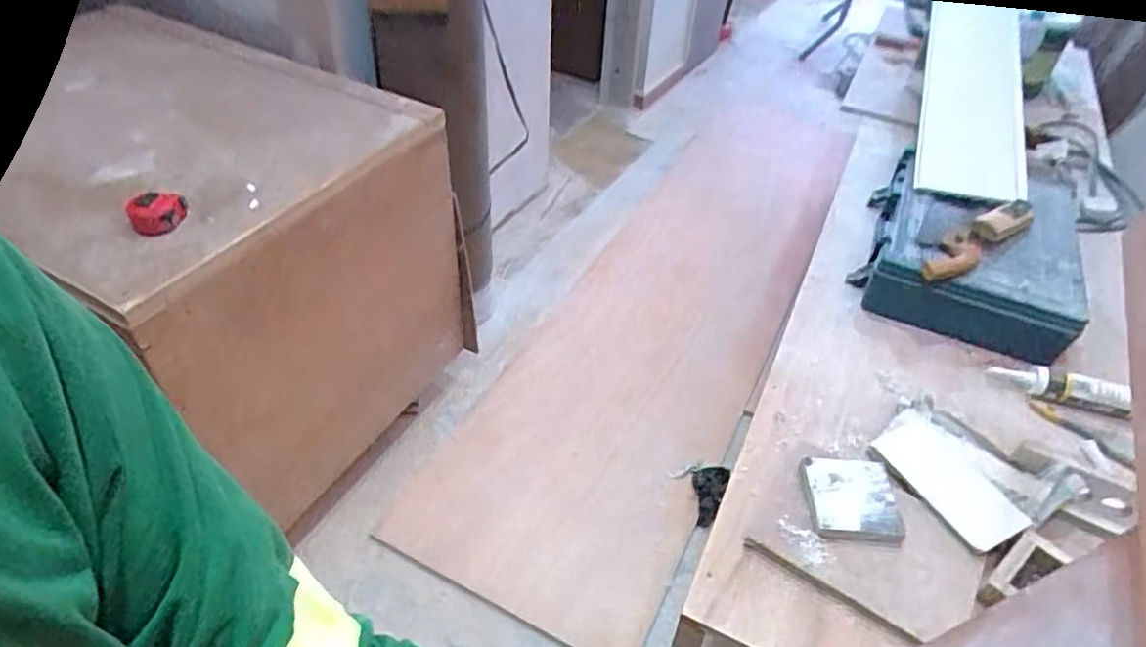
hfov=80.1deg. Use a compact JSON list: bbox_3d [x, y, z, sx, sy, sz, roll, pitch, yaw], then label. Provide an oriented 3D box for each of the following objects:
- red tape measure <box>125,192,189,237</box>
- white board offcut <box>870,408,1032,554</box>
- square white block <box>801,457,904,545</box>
[{"bbox_3d":[-0.601,-0.160,0.987,0.076,0.052,0.055,-4,44,-8],"label":"red tape measure"},{"bbox_3d":[0.533,0.223,0.976,0.110,0.014,0.209,-25,50,-17],"label":"white board offcut"},{"bbox_3d":[0.373,0.236,0.917,0.121,0.024,0.119,7,43,3],"label":"square white block"}]

